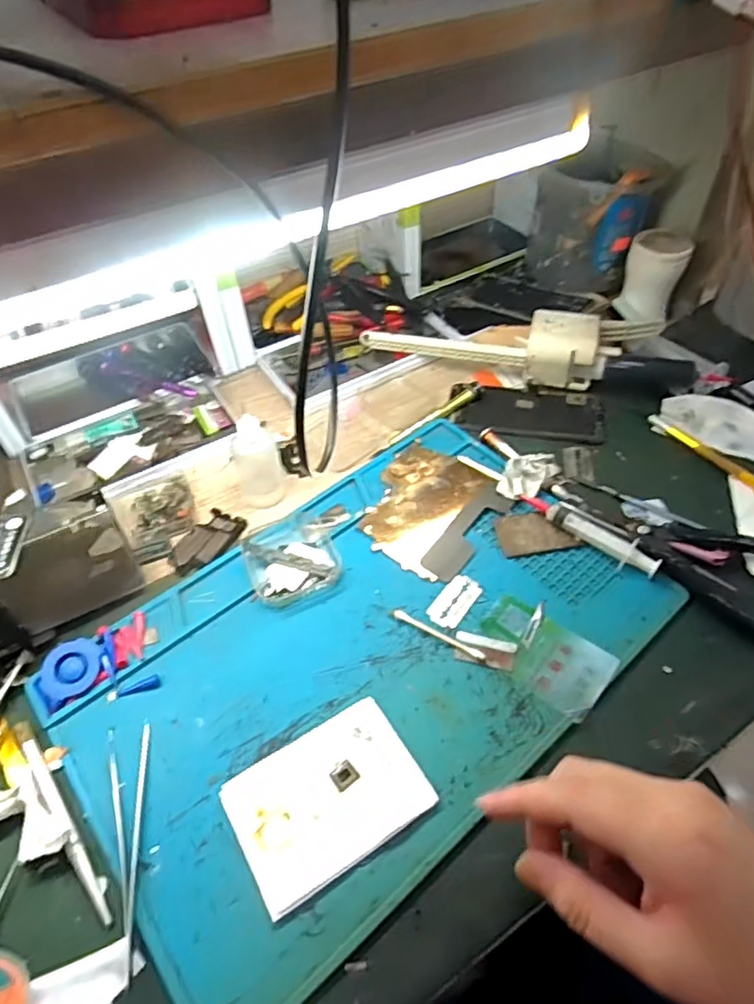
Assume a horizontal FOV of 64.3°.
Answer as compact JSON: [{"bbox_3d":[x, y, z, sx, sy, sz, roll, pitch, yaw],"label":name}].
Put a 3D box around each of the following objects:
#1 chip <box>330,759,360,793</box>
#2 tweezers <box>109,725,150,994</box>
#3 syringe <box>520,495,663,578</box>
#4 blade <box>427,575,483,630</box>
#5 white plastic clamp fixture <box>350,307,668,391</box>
[{"bbox_3d":[-0.019,0.156,0.344,0.014,0.004,0.014,-33,56,-23],"label":"chip"},{"bbox_3d":[-0.137,0.183,0.326,0.023,0.007,0.125,-11,50,-8],"label":"tweezers"},{"bbox_3d":[0.157,0.020,0.444,0.106,0.017,0.020,34,59,27],"label":"syringe"},{"bbox_3d":[0.054,0.069,0.419,0.023,0.004,0.044,30,57,24],"label":"blade"},{"bbox_3d":[0.126,-0.145,0.565,0.273,0.054,0.064,3,50,4],"label":"white plastic clamp fixture"}]

